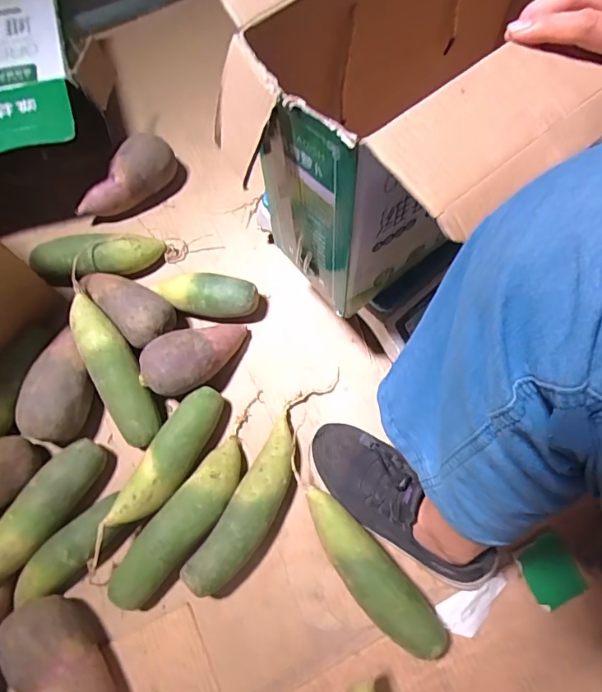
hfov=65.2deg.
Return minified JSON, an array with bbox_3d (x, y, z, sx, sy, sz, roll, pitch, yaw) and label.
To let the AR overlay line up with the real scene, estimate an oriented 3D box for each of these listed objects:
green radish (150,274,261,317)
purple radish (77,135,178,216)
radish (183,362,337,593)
[{"bbox_3d":[-0.130,-0.070,0.648,0.145,0.057,0.057,6,70,2],"label":"green radish"},{"bbox_3d":[-0.262,-0.250,0.708,0.166,0.068,0.061,-40,74,1],"label":"purple radish"},{"bbox_3d":[-0.035,0.152,0.565,0.060,0.055,0.296,28,72,10],"label":"radish"}]

